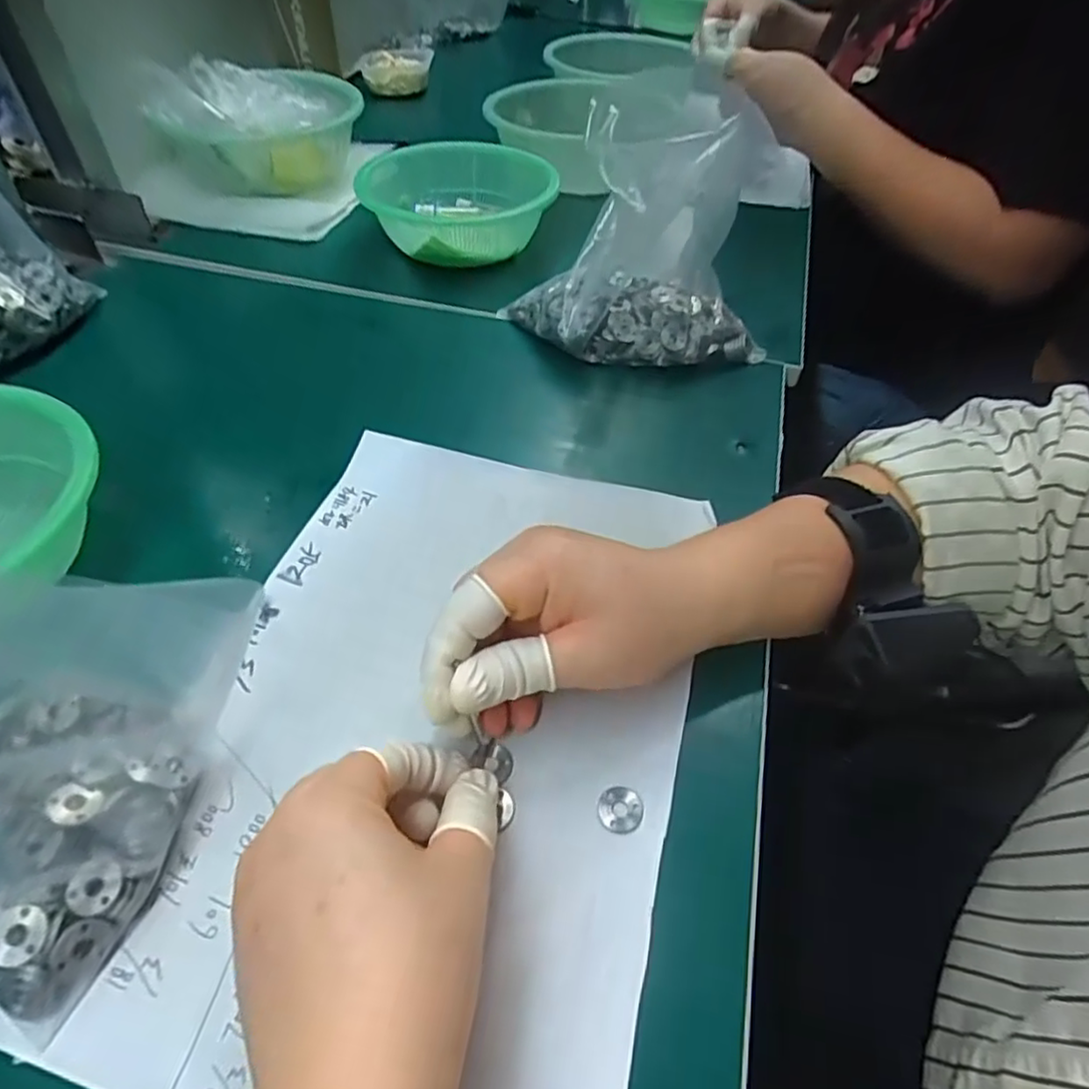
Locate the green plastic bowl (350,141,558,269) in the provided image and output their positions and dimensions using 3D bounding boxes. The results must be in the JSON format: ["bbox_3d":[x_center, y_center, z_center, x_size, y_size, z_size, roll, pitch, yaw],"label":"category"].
[{"bbox_3d":[-0.071,-0.284,0.554,0.148,0.057,0.156,1,49,-1],"label":"green plastic bowl"}]

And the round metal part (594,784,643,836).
[{"bbox_3d":[0.029,0.101,0.249,0.017,0.004,0.018,1,49,-1],"label":"round metal part"}]

